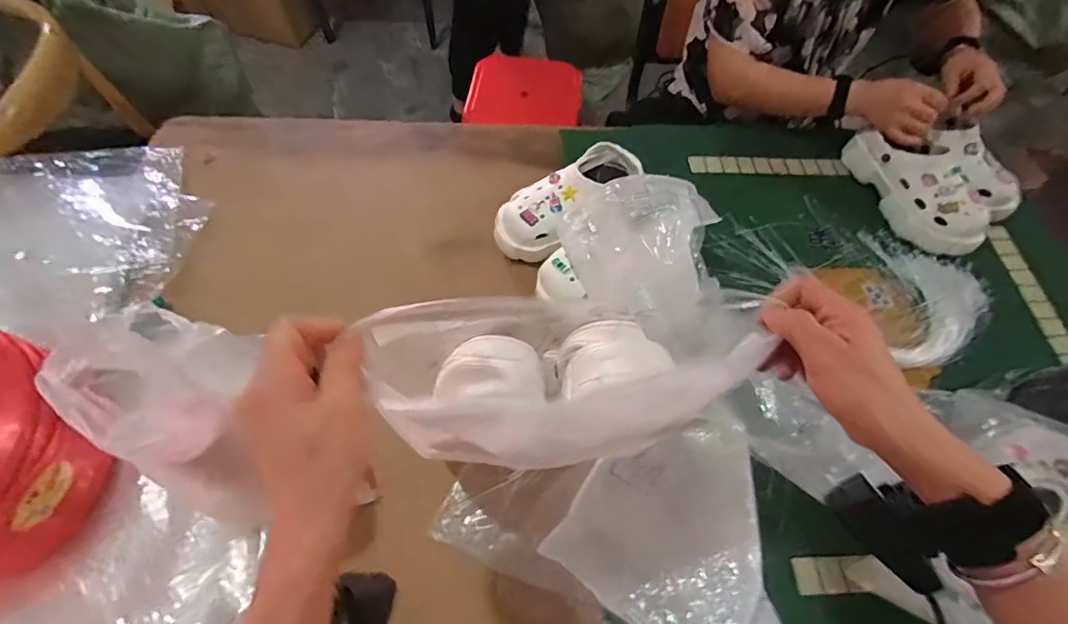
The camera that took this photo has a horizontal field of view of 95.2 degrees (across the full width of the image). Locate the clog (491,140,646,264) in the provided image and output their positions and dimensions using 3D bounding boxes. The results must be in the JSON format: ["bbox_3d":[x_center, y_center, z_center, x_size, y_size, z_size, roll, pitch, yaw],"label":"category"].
[{"bbox_3d":[0.055,-0.185,0.769,0.261,0.092,0.121,-38,70,-20],"label":"clog"}]

